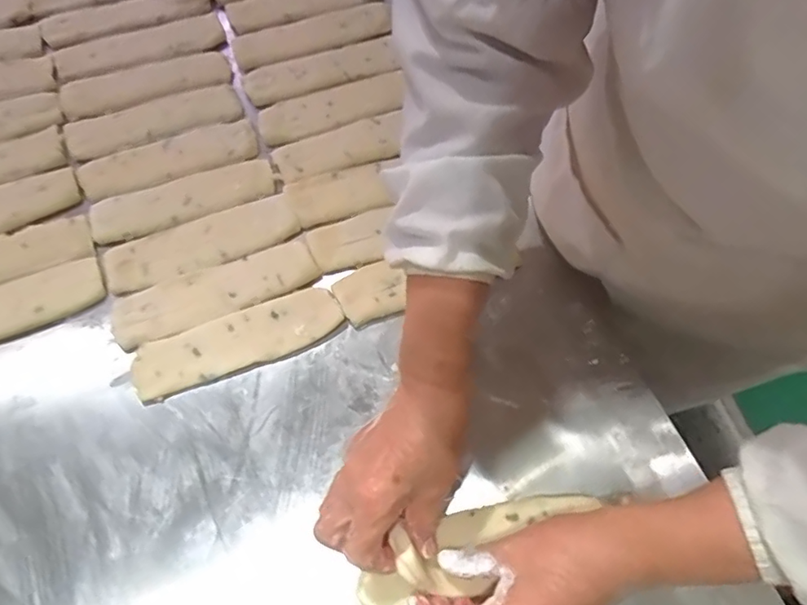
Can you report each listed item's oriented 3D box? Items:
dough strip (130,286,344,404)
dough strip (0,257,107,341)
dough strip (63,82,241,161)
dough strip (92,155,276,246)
[{"bbox_3d":[-0.154,0.035,0.510,0.190,0.007,0.054,-20,69,-10],"label":"dough strip"},{"bbox_3d":[-0.383,0.005,0.512,0.186,0.011,0.059,-21,69,-11],"label":"dough strip"},{"bbox_3d":[-0.277,-0.202,0.604,0.184,0.008,0.060,-22,70,-11],"label":"dough strip"},{"bbox_3d":[-0.230,-0.110,0.567,0.185,0.008,0.058,-21,69,-11],"label":"dough strip"}]

